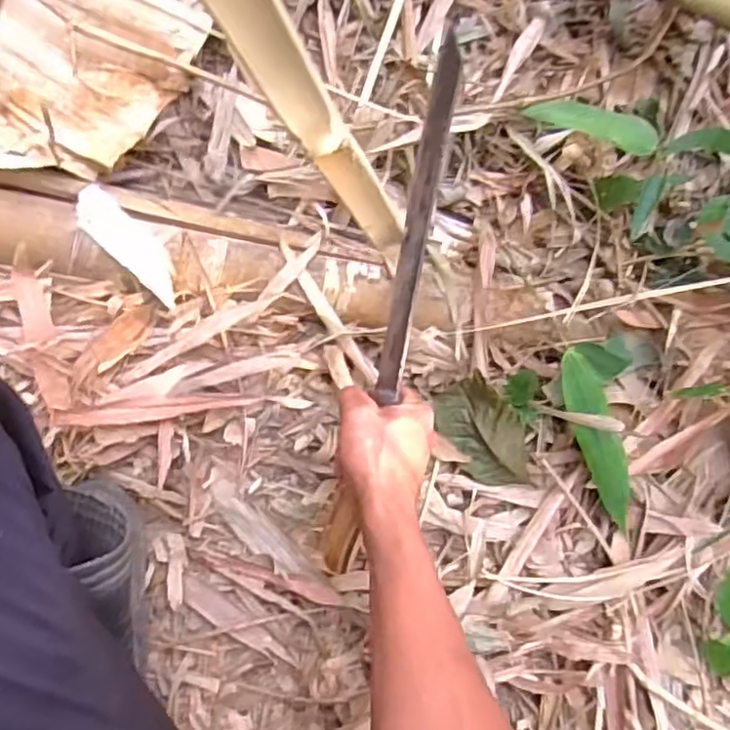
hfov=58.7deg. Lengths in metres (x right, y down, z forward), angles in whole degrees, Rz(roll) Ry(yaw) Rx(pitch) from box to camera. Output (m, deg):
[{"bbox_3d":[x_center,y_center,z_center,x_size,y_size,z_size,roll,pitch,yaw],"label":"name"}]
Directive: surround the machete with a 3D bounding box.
[{"bbox_3d":[0.027,-0.047,0.530,0.025,0.033,0.438,13,90,-9],"label":"machete"}]

